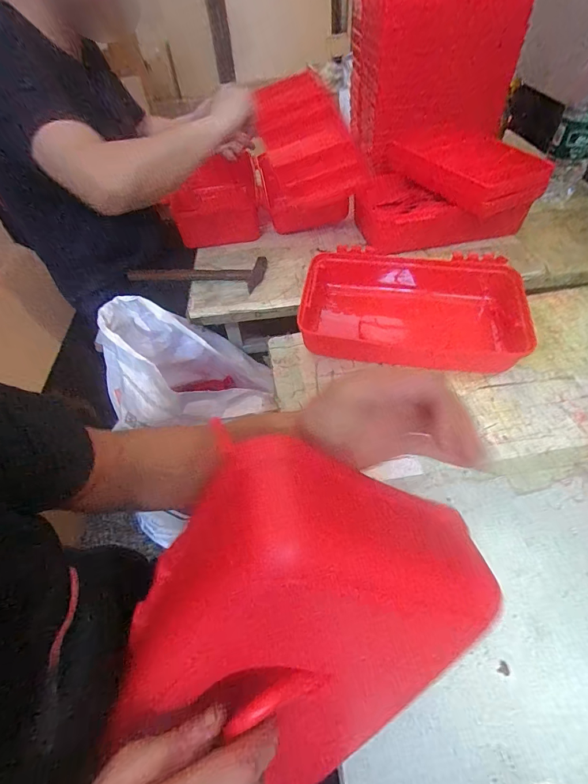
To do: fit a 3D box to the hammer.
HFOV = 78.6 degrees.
[{"bbox_3d":[-0.210,-0.252,0.764,0.297,0.019,0.088,3,51,7],"label":"hammer"}]

